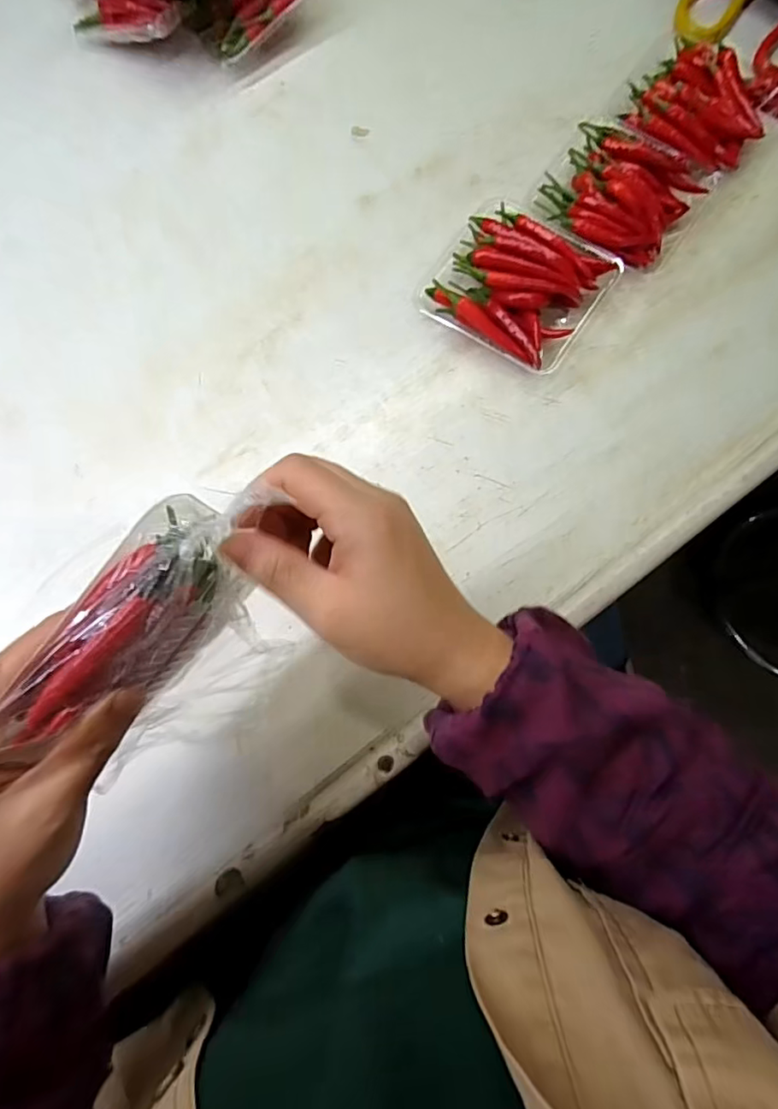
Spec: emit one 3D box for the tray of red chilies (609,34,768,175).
[{"bbox_3d":[0.263,-0.391,0.492,0.121,0.030,0.132,36,79,9],"label":"tray of red chilies"}]

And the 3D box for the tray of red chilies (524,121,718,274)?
[{"bbox_3d":[0.187,-0.295,0.462,0.120,0.034,0.118,34,78,8],"label":"tray of red chilies"}]

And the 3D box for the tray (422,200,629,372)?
[{"bbox_3d":[0.099,-0.212,0.440,0.127,0.036,0.119,35,78,8],"label":"tray"}]

